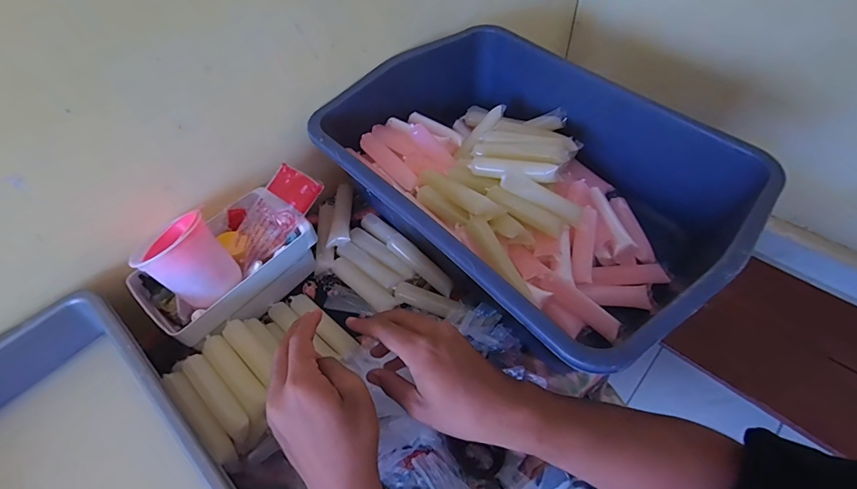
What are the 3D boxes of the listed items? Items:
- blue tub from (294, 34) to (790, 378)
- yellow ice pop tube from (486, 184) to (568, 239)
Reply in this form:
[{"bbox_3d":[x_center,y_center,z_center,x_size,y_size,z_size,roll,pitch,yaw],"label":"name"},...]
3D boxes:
[{"bbox_3d":[0.120,-0.082,0.553,0.343,0.136,0.478,-38,60,-20],"label":"blue tub"},{"bbox_3d":[0.122,-0.043,0.520,0.103,0.016,0.023,30,61,6],"label":"yellow ice pop tube"}]

